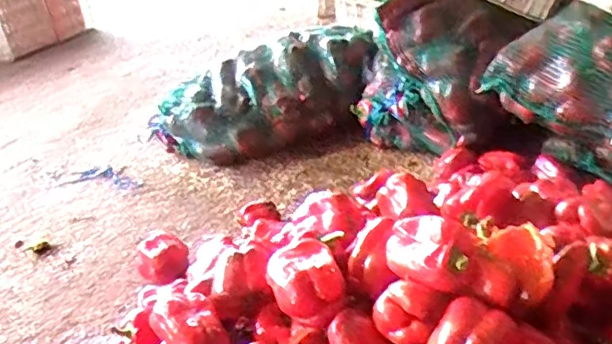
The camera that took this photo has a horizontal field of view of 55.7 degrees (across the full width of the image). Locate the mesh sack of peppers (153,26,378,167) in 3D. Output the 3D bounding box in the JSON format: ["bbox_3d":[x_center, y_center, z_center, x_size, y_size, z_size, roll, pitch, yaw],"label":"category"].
[{"bbox_3d":[-0.102,-0.229,1.810,0.693,0.259,0.295,-22,33,-23],"label":"mesh sack of peppers"}]

